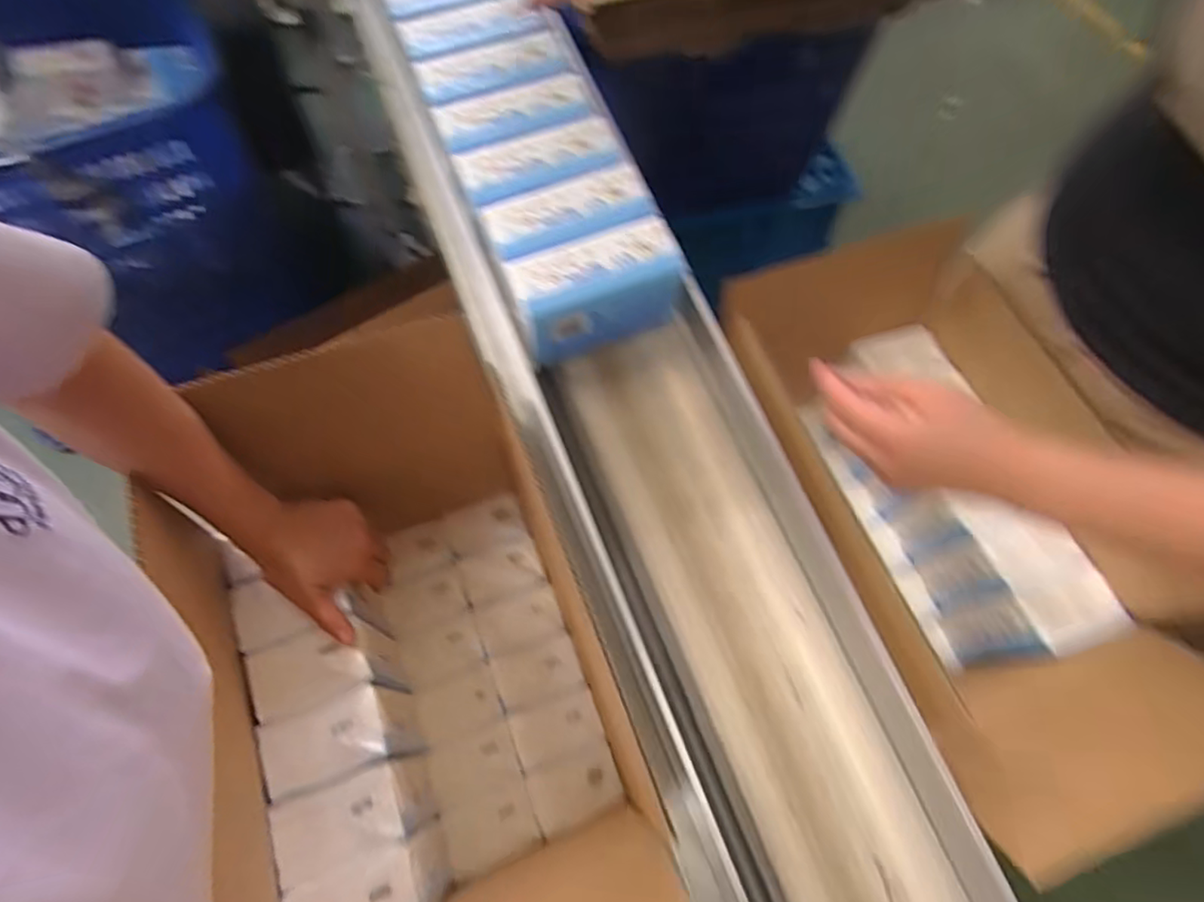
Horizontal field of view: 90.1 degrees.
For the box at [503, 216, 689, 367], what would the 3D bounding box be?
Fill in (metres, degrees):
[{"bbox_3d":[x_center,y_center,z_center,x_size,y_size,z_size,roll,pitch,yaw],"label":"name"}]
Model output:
[{"bbox_3d":[-0.004,-0.131,0.505,0.130,0.081,0.065,-21,70,-11],"label":"box"}]

